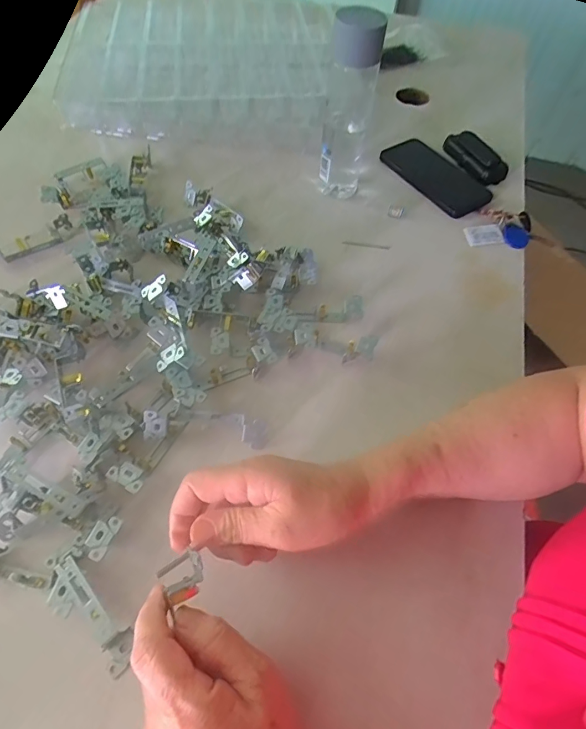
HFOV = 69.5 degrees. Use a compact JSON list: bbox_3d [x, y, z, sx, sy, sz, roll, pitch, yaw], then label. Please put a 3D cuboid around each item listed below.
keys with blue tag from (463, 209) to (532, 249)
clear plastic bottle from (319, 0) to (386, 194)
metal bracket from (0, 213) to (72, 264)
[{"bbox_3d":[0.273,-0.185,0.562,0.090,0.016,0.062,1,59,-1],"label":"keys with blue tag"},{"bbox_3d":[0.066,-0.300,0.507,0.055,0.198,0.049,10,59,4],"label":"clear plastic bottle"},{"bbox_3d":[-0.316,-0.150,0.504,0.103,0.024,0.028,-28,64,-18],"label":"metal bracket"}]

